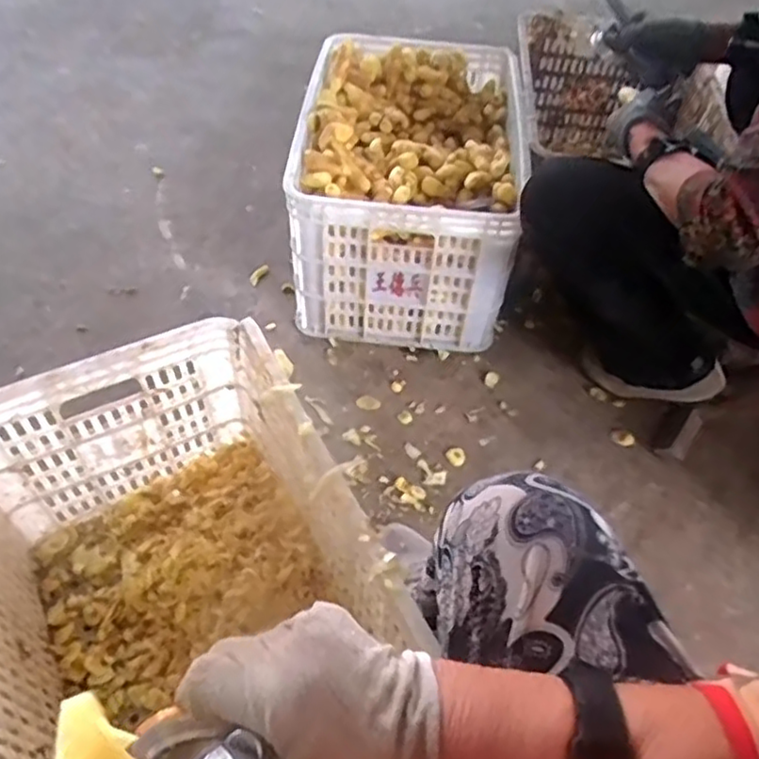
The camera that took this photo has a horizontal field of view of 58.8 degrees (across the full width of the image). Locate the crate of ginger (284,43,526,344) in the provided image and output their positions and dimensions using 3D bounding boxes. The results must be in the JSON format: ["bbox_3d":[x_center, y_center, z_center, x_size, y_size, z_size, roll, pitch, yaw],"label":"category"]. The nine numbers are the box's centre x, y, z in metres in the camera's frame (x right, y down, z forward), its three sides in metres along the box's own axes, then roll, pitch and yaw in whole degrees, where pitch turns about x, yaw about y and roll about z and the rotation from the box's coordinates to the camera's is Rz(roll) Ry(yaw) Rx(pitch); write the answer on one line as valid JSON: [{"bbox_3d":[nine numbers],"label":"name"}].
[{"bbox_3d":[0.047,-0.325,1.182,0.356,0.303,0.418,5,53,2],"label":"crate of ginger"}]

